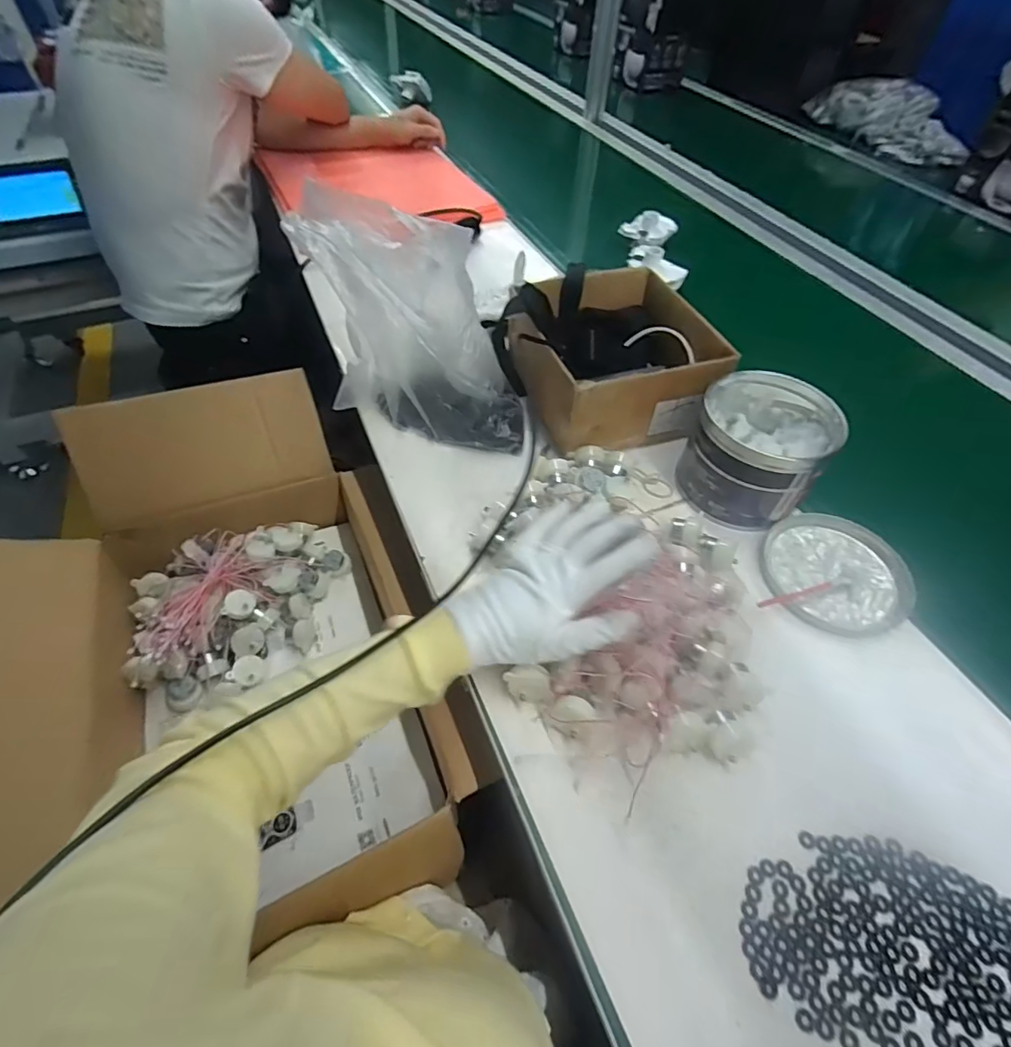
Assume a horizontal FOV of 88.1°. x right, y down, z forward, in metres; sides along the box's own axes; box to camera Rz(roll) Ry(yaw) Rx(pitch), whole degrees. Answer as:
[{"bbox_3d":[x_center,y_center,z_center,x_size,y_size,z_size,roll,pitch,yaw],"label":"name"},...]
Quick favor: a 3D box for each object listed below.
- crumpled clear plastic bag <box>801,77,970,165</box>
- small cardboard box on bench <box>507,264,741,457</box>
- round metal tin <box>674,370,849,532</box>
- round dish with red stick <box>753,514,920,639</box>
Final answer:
[{"bbox_3d":[0.911,-0.948,1.228,0.137,0.113,0.377,-25,57,-21],"label":"crumpled clear plastic bag"},{"bbox_3d":[0.124,-0.191,0.612,0.188,0.109,0.205,-11,54,-9],"label":"small cardboard box on bench"},{"bbox_3d":[0.254,-0.079,0.529,0.121,0.107,0.132,1,53,-1],"label":"round metal tin"},{"bbox_3d":[0.313,0.047,0.497,0.130,0.018,0.120,1,53,-1],"label":"round dish with red stick"}]

